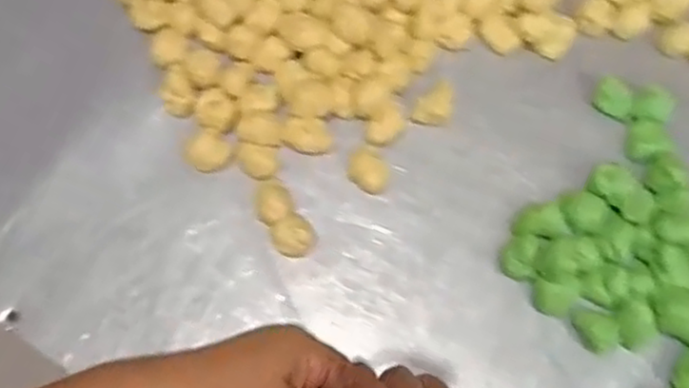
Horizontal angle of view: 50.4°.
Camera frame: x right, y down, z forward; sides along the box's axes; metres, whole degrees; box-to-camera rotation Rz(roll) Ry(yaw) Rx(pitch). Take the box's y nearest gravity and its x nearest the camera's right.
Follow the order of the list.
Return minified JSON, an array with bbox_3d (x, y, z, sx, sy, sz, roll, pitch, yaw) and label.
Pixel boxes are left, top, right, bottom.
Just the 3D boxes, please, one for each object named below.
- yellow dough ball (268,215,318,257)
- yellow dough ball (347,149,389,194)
[{"bbox_3d":[-0.036,0.032,0.537,0.031,0.020,0.029,0,74,1],"label":"yellow dough ball"},{"bbox_3d":[0.018,-0.017,0.549,0.031,0.016,0.025,31,76,10],"label":"yellow dough ball"}]

